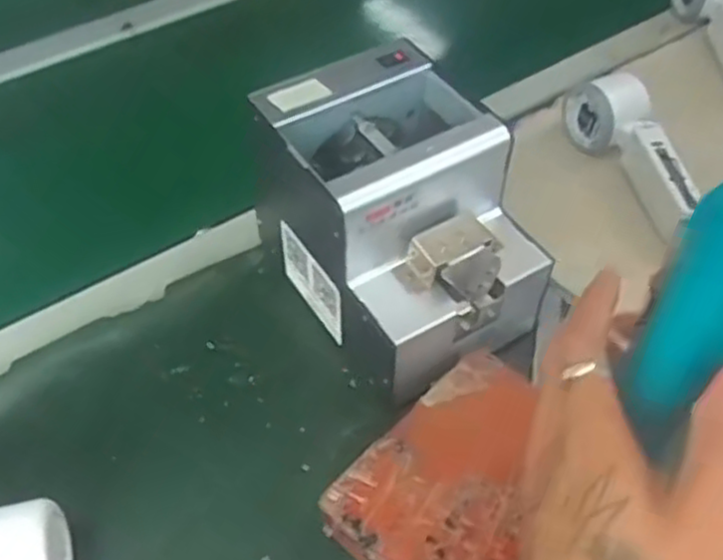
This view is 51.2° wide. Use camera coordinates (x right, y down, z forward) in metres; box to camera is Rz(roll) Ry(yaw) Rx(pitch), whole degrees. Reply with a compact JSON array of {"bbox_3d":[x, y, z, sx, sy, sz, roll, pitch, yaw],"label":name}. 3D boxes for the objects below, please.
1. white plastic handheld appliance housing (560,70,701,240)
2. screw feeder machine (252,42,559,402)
[{"bbox_3d":[0.219,-0.101,0.617,0.072,0.052,0.153,-3,50,-3],"label":"white plastic handheld appliance housing"},{"bbox_3d":[0.025,-0.038,0.510,0.128,0.144,0.178,-27,55,-21],"label":"screw feeder machine"}]

